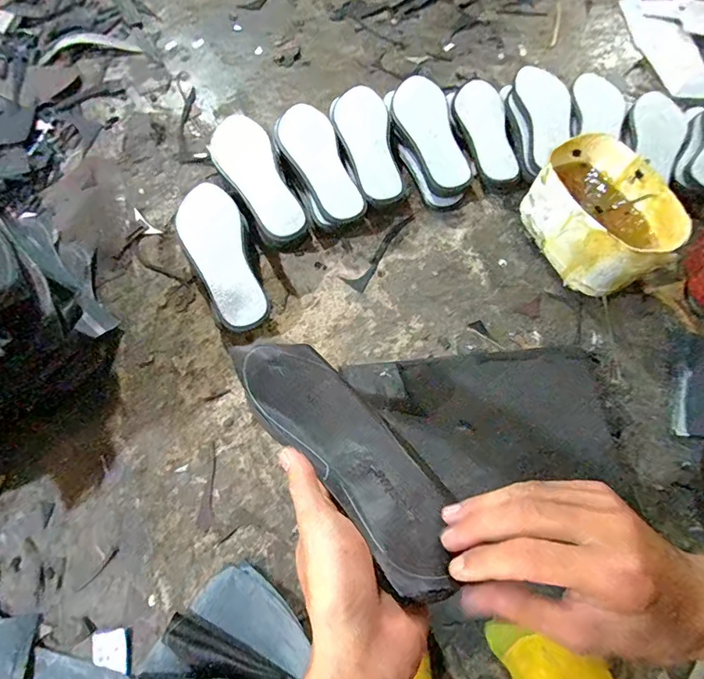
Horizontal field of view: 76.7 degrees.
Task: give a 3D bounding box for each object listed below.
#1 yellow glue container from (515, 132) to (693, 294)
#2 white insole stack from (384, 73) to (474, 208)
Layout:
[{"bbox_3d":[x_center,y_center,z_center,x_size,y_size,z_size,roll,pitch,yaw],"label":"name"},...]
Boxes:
[{"bbox_3d":[0.346,-0.173,0.643,0.135,0.128,0.200,-34,72,-16],"label":"yellow glue container"},{"bbox_3d":[0.132,-0.335,0.751,0.100,0.060,0.261,-17,71,-8],"label":"white insole stack"}]

